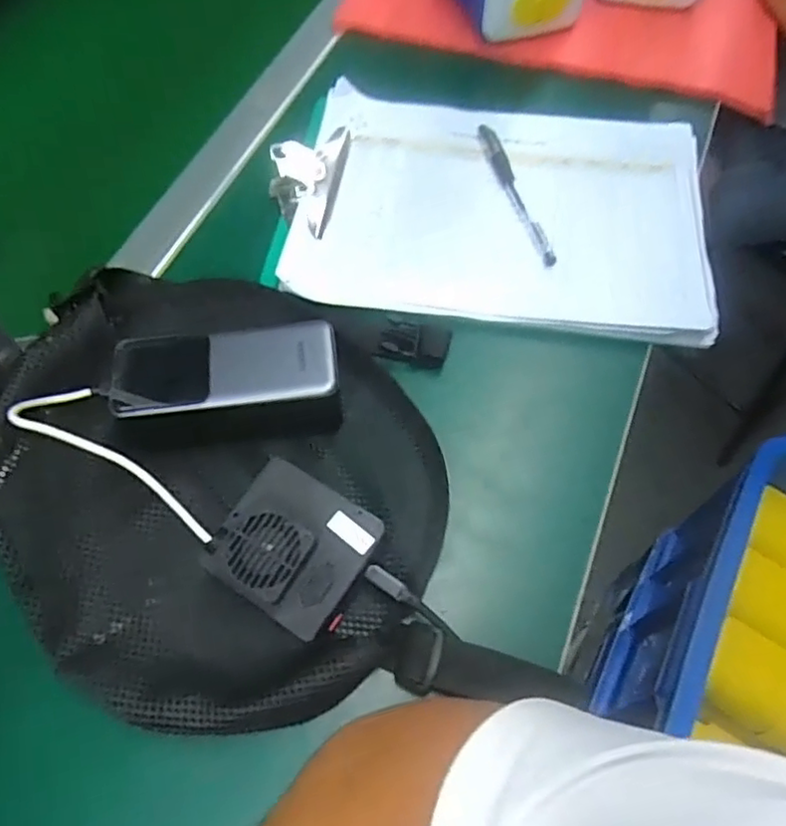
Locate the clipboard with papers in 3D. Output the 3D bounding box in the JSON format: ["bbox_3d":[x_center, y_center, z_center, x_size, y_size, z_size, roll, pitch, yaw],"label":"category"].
[{"bbox_3d":[0.076,-0.161,0.489,0.322,0.027,0.212,8,61,6],"label":"clipboard with papers"}]

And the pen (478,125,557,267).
[{"bbox_3d":[0.097,-0.176,0.498,0.015,0.009,0.148,-15,61,-7],"label":"pen"}]

